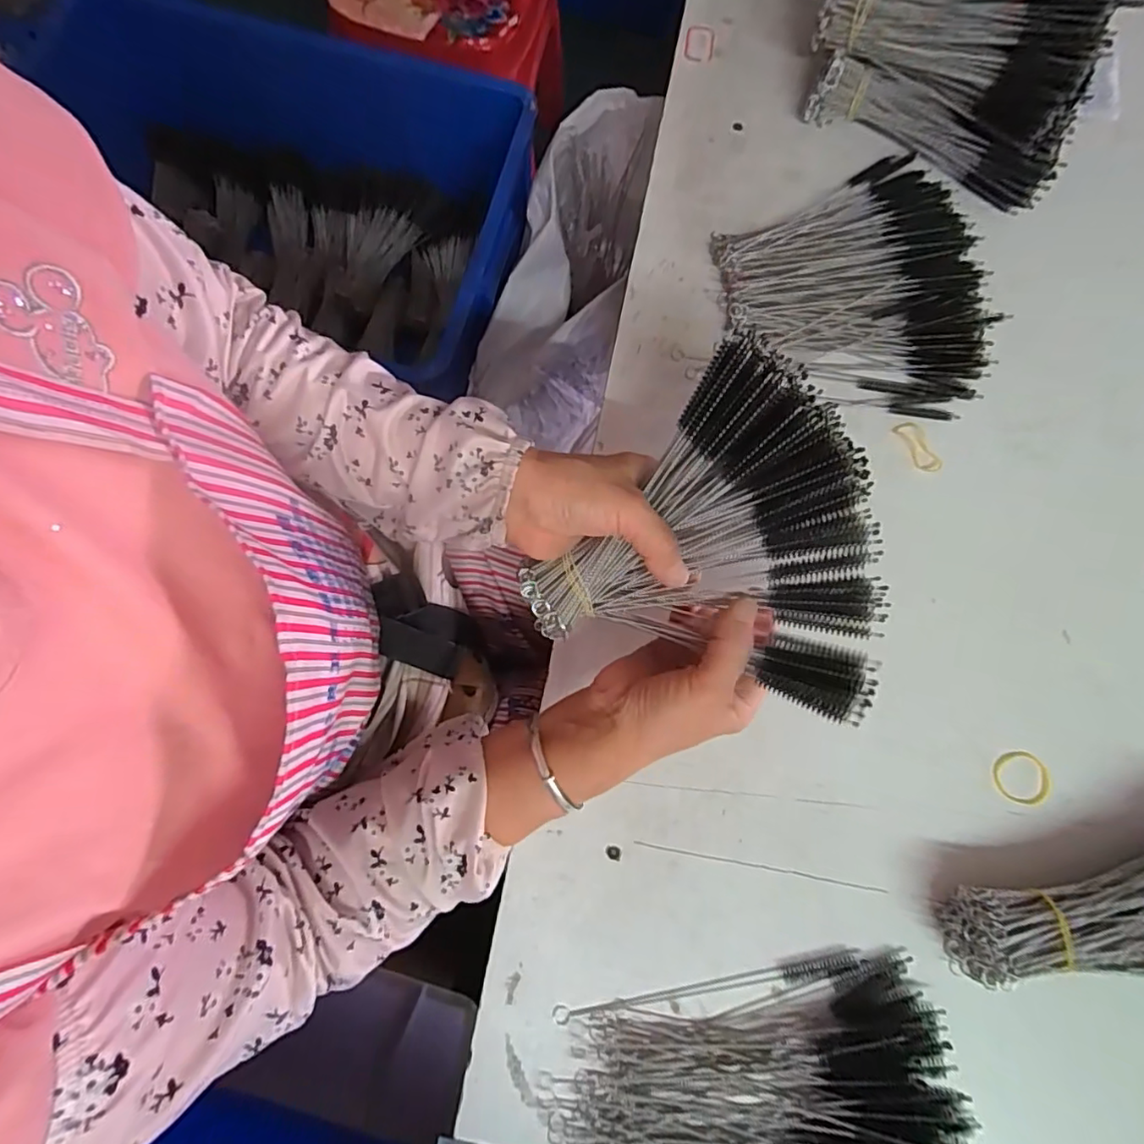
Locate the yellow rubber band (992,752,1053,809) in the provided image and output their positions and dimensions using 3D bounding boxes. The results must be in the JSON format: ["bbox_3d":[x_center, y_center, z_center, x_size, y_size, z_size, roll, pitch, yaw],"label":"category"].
[{"bbox_3d":[0.307,0.140,0.402,0.039,0.004,0.035,10,78,2],"label":"yellow rubber band"}]

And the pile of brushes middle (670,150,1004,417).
[{"bbox_3d":[0.222,-0.240,0.471,0.216,0.026,0.213,12,78,2],"label":"pile of brushes middle"}]

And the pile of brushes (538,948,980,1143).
[{"bbox_3d":[0.113,0.347,0.337,0.234,0.034,0.192,-10,78,-3],"label":"pile of brushes"}]

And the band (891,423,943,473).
[{"bbox_3d":[0.266,-0.096,0.453,0.019,0.004,0.045,-30,77,1],"label":"band"}]

